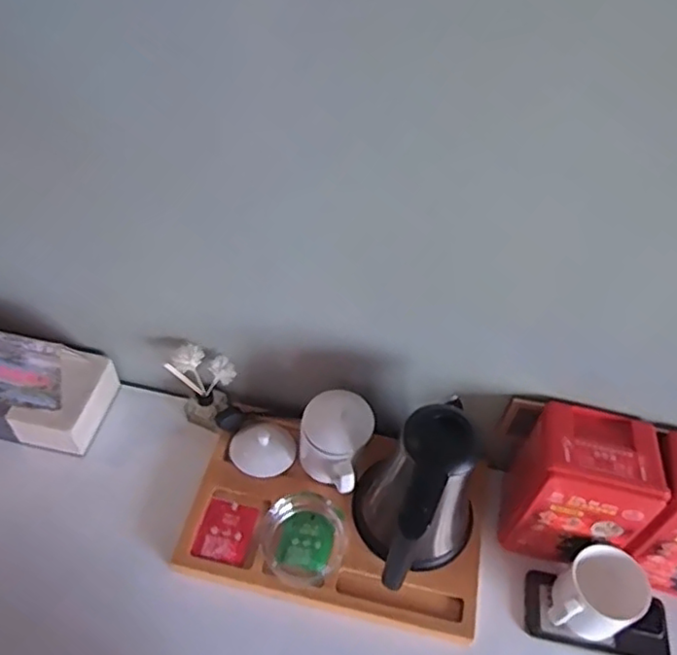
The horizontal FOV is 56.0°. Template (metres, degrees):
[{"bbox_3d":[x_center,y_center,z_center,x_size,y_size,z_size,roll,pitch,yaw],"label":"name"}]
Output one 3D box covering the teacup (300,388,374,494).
[{"bbox_3d":[-0.006,0.150,0.808,0.085,0.101,0.109,12,50,5],"label":"teacup"}]

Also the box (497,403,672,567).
[{"bbox_3d":[0.282,0.195,0.781,0.153,0.178,0.125,11,50,4],"label":"box"}]

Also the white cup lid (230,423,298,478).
[{"bbox_3d":[-0.101,0.163,0.857,0.083,0.025,0.073,-14,53,-16],"label":"white cup lid"}]

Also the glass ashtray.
[{"bbox_3d":[-0.042,0.256,0.780,0.101,0.040,0.110,-23,56,-22],"label":"glass ashtray"}]

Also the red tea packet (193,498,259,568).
[{"bbox_3d":[-0.139,0.255,0.794,0.065,0.007,0.076,12,50,5],"label":"red tea packet"}]

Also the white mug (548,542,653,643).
[{"bbox_3d":[0.290,0.314,0.728,0.118,0.088,0.084,-33,60,-28],"label":"white mug"}]

